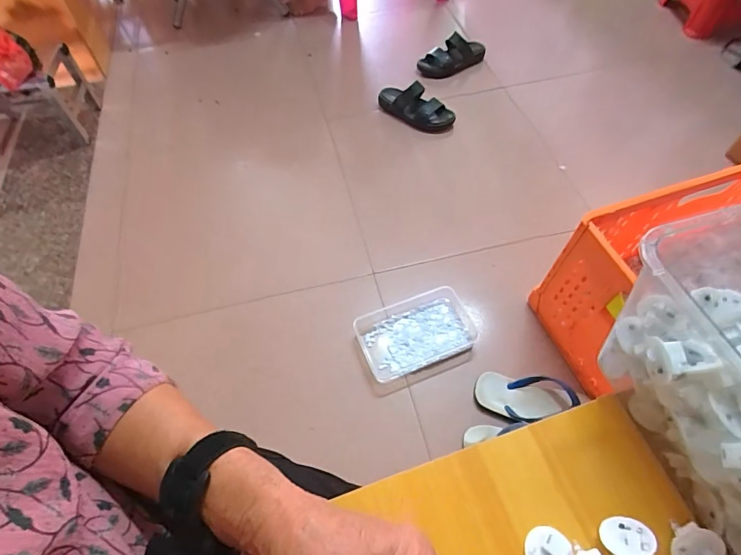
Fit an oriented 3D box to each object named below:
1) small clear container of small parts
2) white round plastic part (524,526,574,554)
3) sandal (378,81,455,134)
[{"bbox_3d":[0.097,0.116,0.915,0.235,0.042,0.140,-20,59,-12],"label":"small clear container of small parts"},{"bbox_3d":[0.122,0.190,0.291,0.030,0.011,0.032,-15,70,23],"label":"white round plastic part"},{"bbox_3d":[0.126,-0.530,1.305,0.263,0.096,0.109,33,64,20],"label":"sandal"}]

